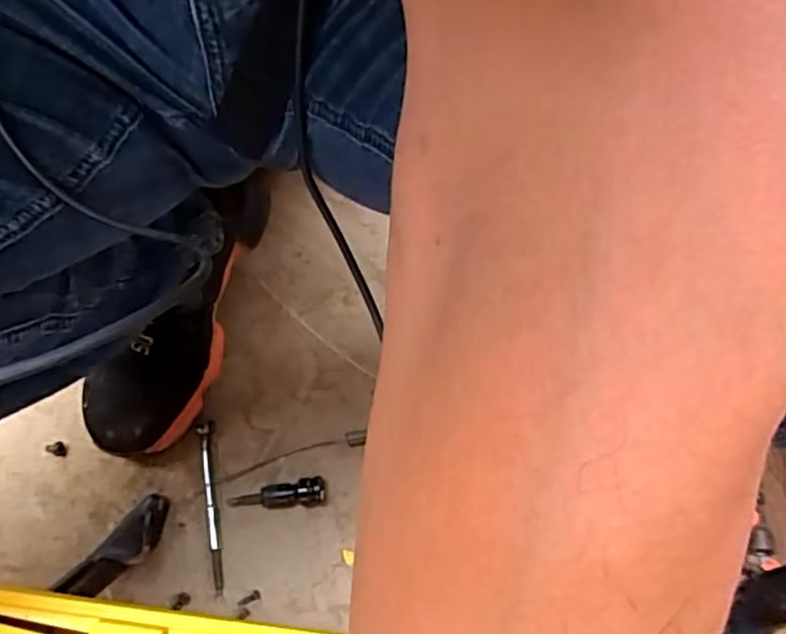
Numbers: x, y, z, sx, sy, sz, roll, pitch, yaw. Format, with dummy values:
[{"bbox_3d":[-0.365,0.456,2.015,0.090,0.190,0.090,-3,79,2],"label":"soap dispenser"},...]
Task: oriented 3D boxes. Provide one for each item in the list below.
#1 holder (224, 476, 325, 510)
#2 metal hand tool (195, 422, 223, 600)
[{"bbox_3d":[-0.094,0.146,0.547,0.077,0.021,0.020,-8,65,-3],"label":"holder"},{"bbox_3d":[-0.147,0.153,0.549,0.013,0.006,0.138,-11,65,-4],"label":"metal hand tool"}]

